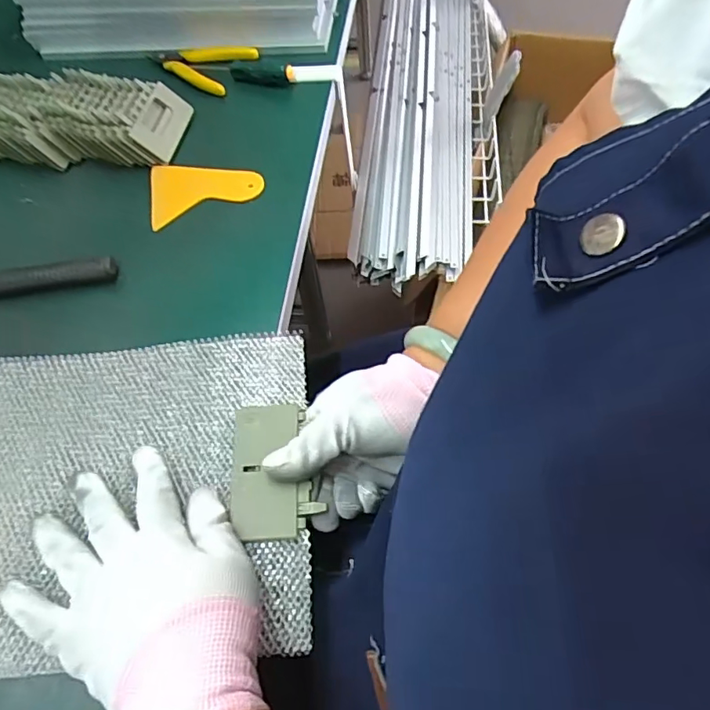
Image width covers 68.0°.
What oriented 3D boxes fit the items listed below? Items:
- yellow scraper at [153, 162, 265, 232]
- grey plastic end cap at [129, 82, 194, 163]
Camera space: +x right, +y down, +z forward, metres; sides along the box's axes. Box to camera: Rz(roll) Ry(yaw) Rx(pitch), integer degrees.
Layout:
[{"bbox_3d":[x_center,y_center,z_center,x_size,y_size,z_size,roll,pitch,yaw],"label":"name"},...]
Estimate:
[{"bbox_3d":[-0.140,-0.158,0.483,0.102,0.005,0.069,-20,65,-2],"label":"yellow scraper"},{"bbox_3d":[-0.186,-0.226,0.509,0.007,0.042,0.081,-19,48,38],"label":"grey plastic end cap"}]

